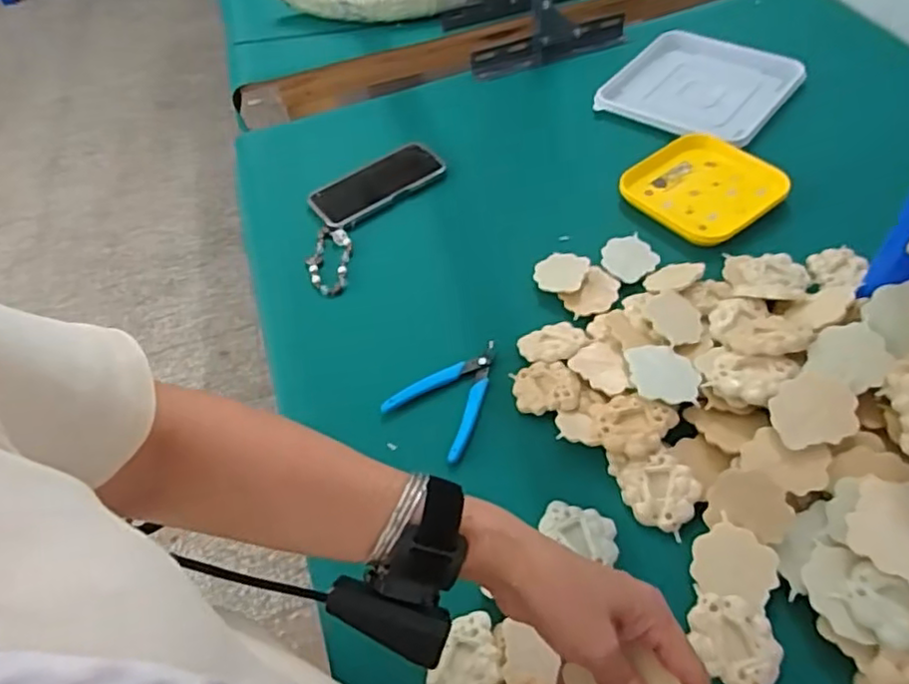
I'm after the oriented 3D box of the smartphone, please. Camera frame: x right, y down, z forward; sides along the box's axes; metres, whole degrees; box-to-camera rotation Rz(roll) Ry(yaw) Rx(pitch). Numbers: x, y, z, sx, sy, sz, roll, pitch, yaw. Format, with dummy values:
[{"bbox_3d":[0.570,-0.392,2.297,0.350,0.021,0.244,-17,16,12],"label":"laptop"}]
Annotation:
[{"bbox_3d":[-0.099,-0.203,0.816,0.162,0.013,0.081,-31,54,-16],"label":"smartphone"}]

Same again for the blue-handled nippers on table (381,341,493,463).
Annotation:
[{"bbox_3d":[0.001,0.045,0.610,0.088,0.012,0.117,28,61,27],"label":"blue-handled nippers on table"}]

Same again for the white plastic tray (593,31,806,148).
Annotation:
[{"bbox_3d":[0.328,-0.347,0.862,0.205,0.020,0.225,34,63,29],"label":"white plastic tray"}]

